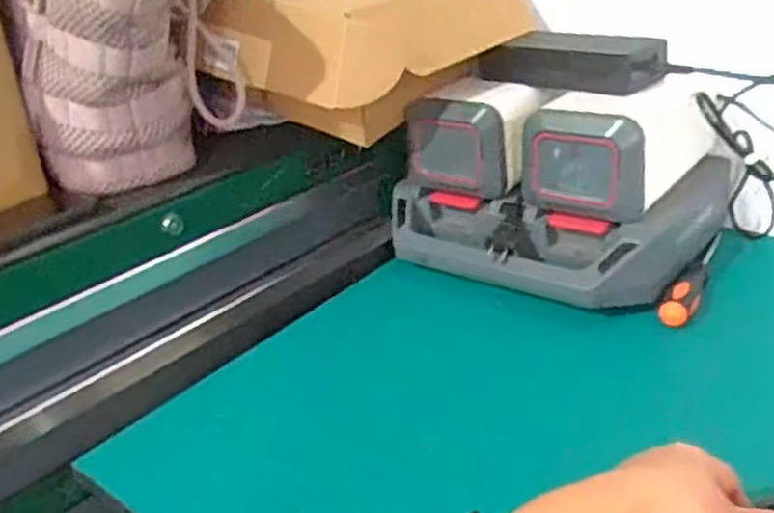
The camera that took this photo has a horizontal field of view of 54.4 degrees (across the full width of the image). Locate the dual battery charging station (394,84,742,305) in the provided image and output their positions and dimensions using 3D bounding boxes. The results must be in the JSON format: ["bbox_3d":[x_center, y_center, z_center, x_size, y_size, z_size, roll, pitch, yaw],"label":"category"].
[{"bbox_3d":[0.166,-0.087,0.742,0.283,0.151,0.238,13,32,36],"label":"dual battery charging station"}]

